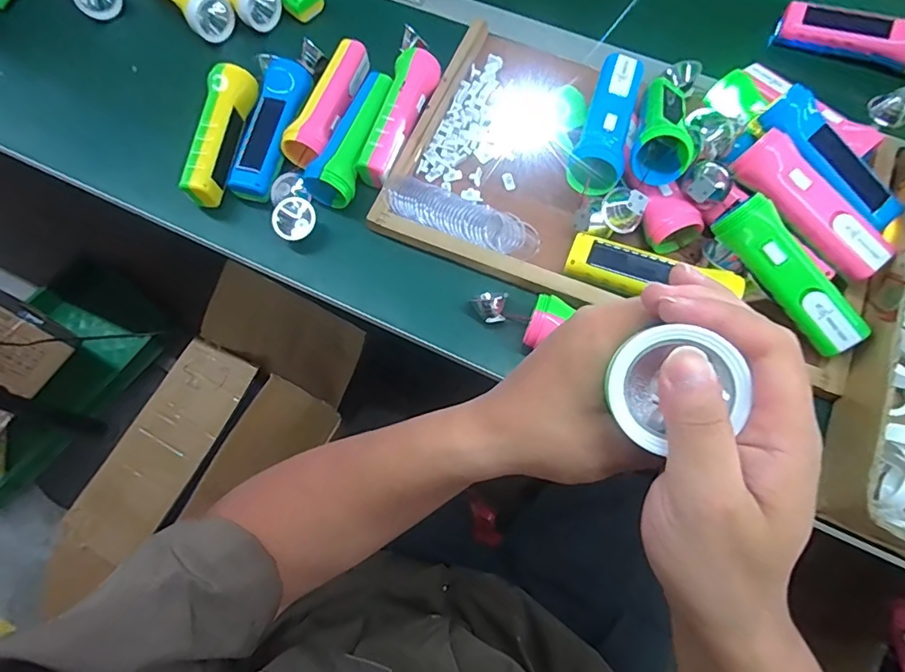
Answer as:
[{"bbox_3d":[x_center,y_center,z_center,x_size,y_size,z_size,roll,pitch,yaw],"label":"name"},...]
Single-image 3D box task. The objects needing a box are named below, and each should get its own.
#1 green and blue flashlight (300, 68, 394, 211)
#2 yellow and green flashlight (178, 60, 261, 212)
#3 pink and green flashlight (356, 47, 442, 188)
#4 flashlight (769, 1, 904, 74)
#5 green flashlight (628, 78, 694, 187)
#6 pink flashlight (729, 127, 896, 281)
[{"bbox_3d":[-0.109,-0.216,0.543,0.049,0.040,0.149,17,72,8],"label":"green and blue flashlight"},{"bbox_3d":[-0.254,-0.222,0.547,0.044,0.045,0.158,7,71,4],"label":"yellow and green flashlight"},{"bbox_3d":[-0.063,-0.242,0.545,0.047,0.038,0.165,21,72,9],"label":"pink and green flashlight"},{"bbox_3d":[0.466,-0.351,0.577,0.163,0.047,0.047,24,73,10],"label":"flashlight"},{"bbox_3d":[0.211,-0.215,0.500,0.050,0.051,0.157,16,55,7],"label":"green flashlight"},{"bbox_3d":[0.331,-0.123,0.453,0.154,0.045,0.051,42,77,14],"label":"pink flashlight"}]

